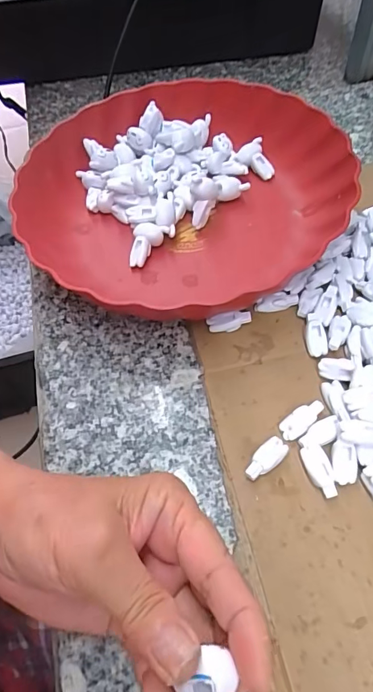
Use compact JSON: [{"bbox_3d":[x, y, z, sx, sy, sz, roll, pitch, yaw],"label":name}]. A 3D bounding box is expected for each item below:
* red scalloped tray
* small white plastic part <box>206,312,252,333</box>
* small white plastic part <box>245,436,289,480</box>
[{"bbox_3d":[-0.003,-0.127,0.352,0.237,0.049,0.207,-8,57,0],"label":"red scalloped tray"},{"bbox_3d":[0.029,-0.016,0.298,0.029,0.012,0.008,-12,57,13],"label":"small white plastic part"},{"bbox_3d":[0.045,0.064,0.249,0.029,0.008,0.012,-41,63,-19],"label":"small white plastic part"}]

